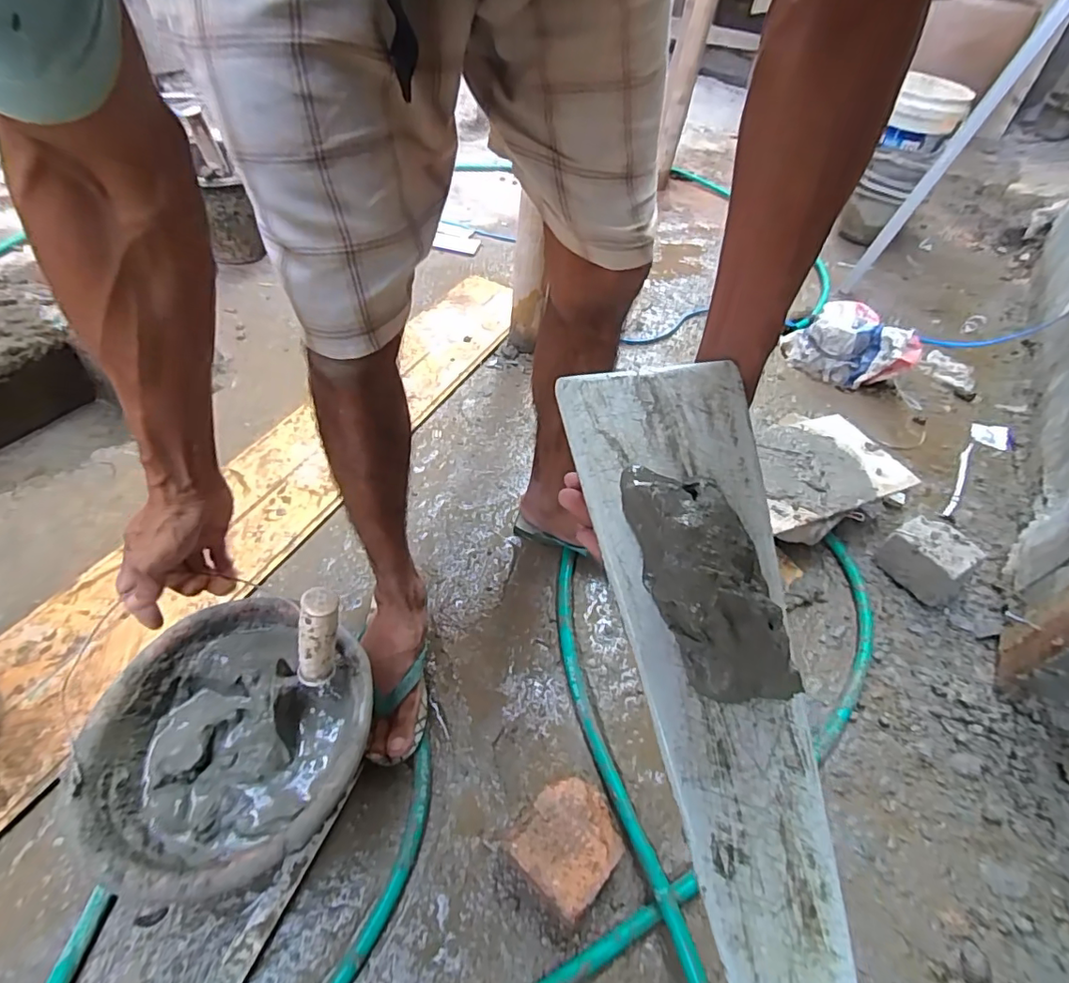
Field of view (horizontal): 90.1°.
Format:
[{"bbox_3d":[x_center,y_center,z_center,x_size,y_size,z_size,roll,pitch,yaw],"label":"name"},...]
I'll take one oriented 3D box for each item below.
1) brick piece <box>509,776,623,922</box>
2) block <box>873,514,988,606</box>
[{"bbox_3d":[0.036,0.371,0.570,0.099,0.046,0.111,36,54,23],"label":"brick piece"},{"bbox_3d":[0.634,0.105,0.857,0.112,0.070,0.117,-23,55,-24],"label":"block"}]

